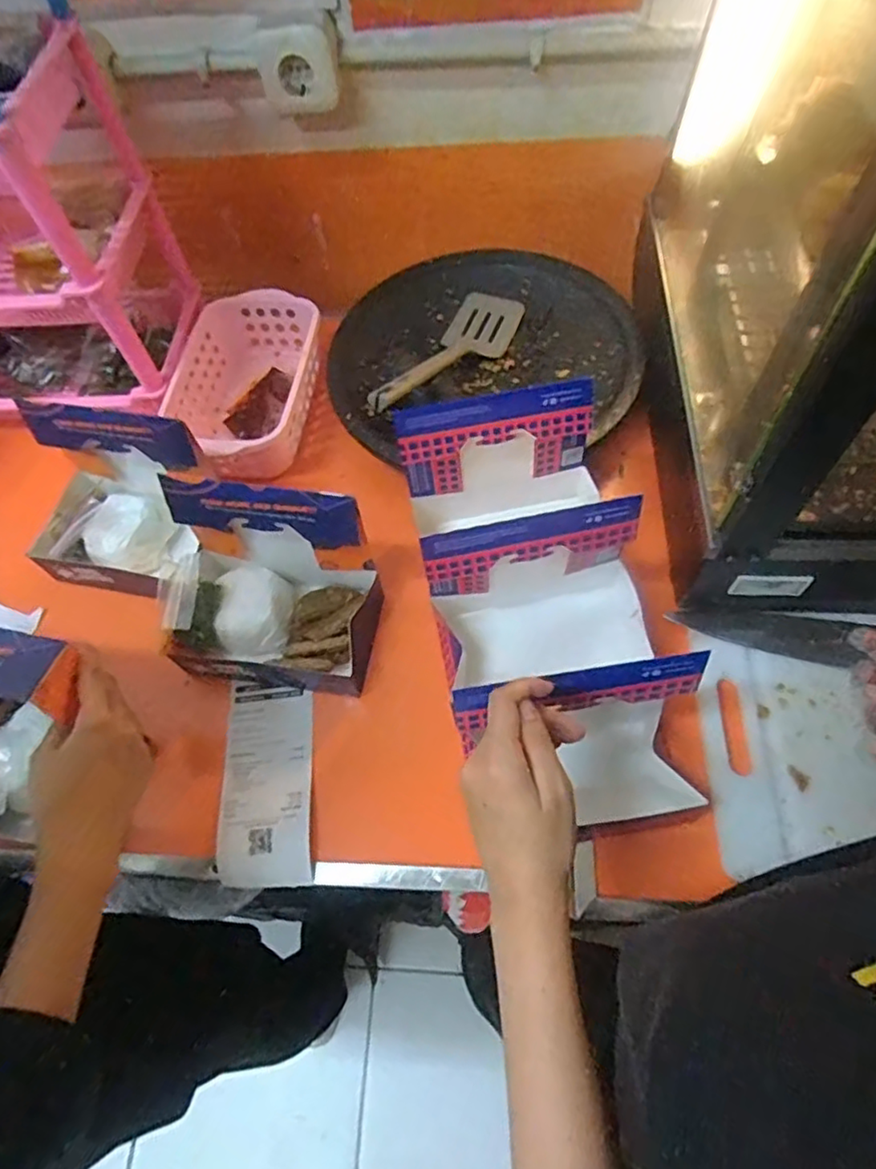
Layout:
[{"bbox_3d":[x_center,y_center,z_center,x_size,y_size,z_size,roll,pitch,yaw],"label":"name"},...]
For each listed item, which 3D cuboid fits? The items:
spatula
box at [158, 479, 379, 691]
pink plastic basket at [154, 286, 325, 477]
[{"bbox_3d":[0.006,-0.245,0.688,0.081,0.054,0.302,23,43,13],"label":"spatula"},{"bbox_3d":[-0.159,-0.006,0.576,0.181,0.145,0.148,8,62,9],"label":"box"},{"bbox_3d":[-0.221,-0.227,0.752,0.145,0.090,0.239,4,62,7],"label":"pink plastic basket"}]

